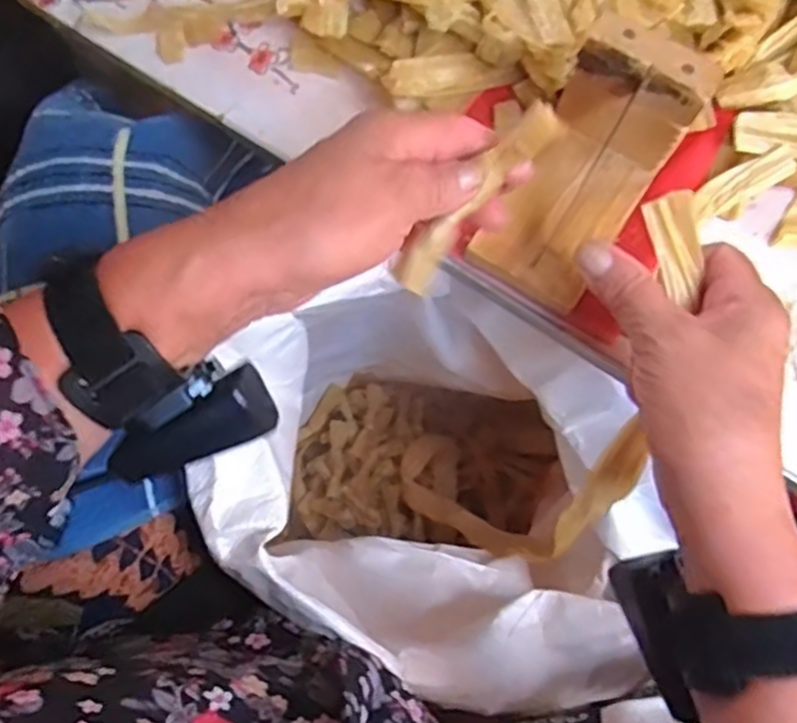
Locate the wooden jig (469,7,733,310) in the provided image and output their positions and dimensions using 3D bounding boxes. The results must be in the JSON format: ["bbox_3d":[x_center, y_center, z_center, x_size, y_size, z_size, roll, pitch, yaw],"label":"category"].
[{"bbox_3d":[0.088,-0.089,0.333,0.059,0.074,0.101,32,75,7],"label":"wooden jig"}]

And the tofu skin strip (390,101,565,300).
[{"bbox_3d":[0.033,-0.068,0.307,0.016,0.013,0.095,46,111,11],"label":"tofu skin strip"}]

